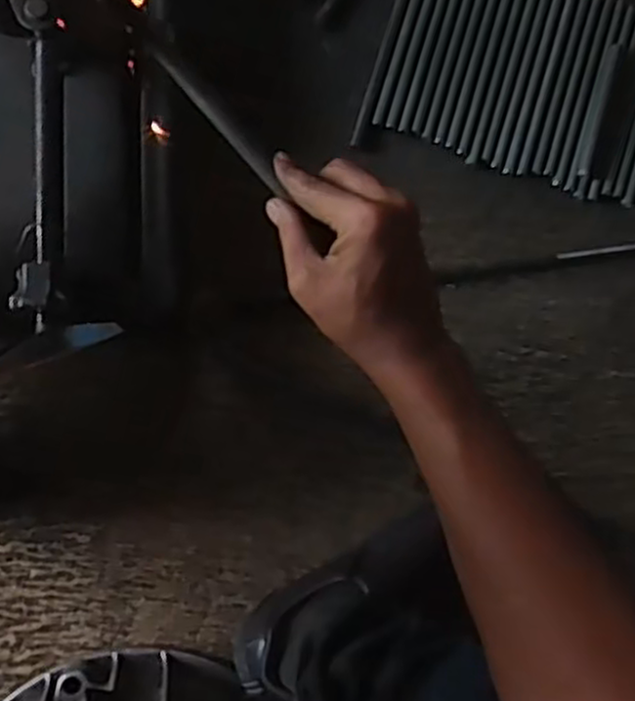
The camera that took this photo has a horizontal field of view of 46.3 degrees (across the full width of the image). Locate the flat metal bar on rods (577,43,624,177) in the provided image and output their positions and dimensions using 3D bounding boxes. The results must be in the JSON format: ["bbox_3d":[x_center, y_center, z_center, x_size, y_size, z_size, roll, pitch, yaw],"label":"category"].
[{"bbox_3d":[0.272,-0.233,0.713,0.015,0.011,0.138,18,83,-6],"label":"flat metal bar on rods"}]

